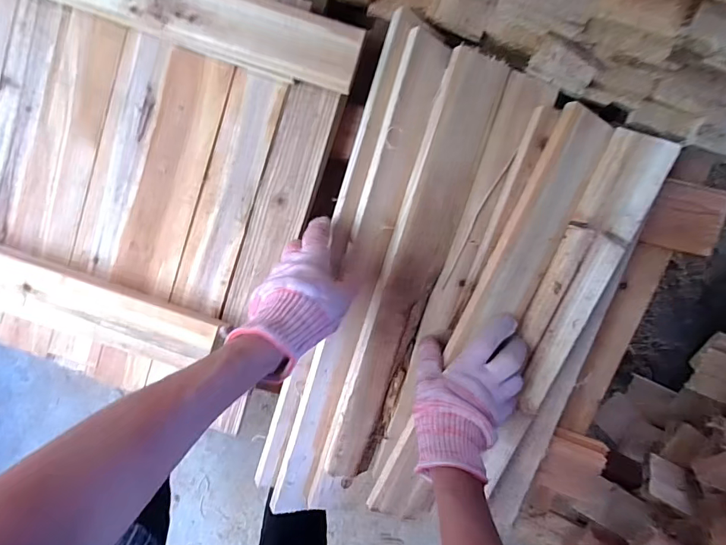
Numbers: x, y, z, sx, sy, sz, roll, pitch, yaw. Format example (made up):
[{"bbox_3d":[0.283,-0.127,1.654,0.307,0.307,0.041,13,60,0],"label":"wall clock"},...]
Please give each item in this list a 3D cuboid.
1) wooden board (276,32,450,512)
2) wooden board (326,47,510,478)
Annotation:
[{"bbox_3d":[-0.007,0.022,0.497,0.048,0.025,0.557,17,99,0],"label":"wooden board"},{"bbox_3d":[0.053,0.009,0.484,0.066,0.013,0.486,18,99,0],"label":"wooden board"}]

